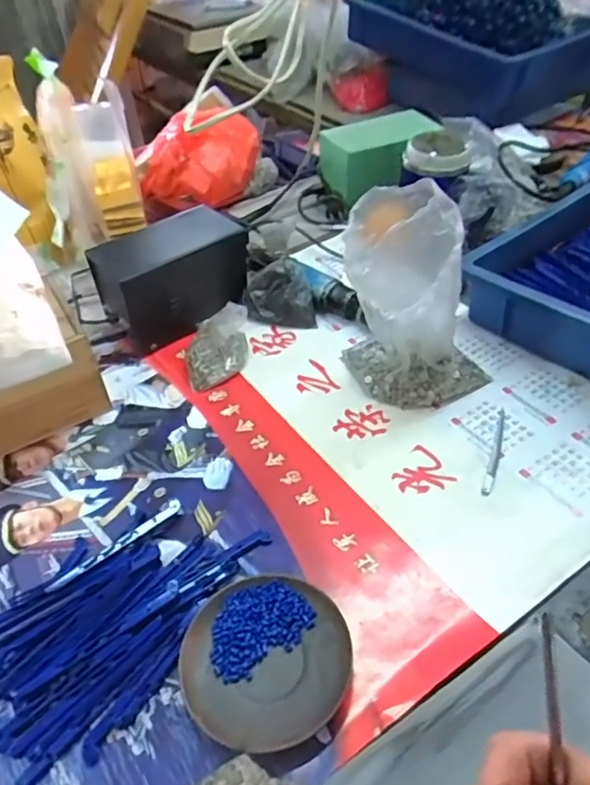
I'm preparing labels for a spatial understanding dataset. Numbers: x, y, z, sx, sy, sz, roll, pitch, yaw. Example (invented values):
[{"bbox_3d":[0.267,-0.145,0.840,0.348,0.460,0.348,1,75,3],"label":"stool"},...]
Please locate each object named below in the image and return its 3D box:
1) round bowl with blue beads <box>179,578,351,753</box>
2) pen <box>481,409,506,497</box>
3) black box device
[{"bbox_3d":[-0.020,0.182,0.404,0.112,0.016,0.110,-4,42,3],"label":"round bowl with blue beads"},{"bbox_3d":[0.183,0.051,0.535,0.009,0.004,0.108,13,45,20],"label":"pen"},{"bbox_3d":[-0.145,-0.135,0.694,0.159,0.108,0.105,-27,46,-22],"label":"black box device"}]

